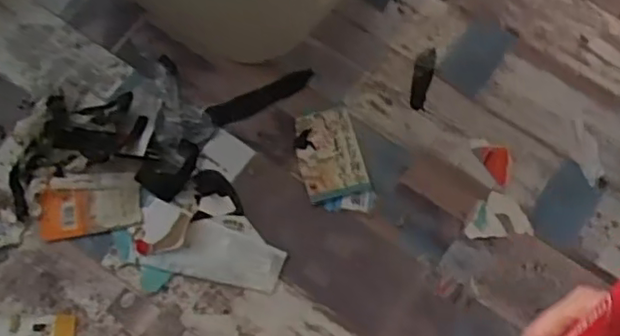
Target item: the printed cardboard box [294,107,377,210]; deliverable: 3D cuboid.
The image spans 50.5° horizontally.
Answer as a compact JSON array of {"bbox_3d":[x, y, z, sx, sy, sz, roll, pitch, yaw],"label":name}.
[{"bbox_3d":[0.044,-0.014,1.295,0.129,0.028,0.211,-15,75,-7],"label":"printed cardboard box"}]

